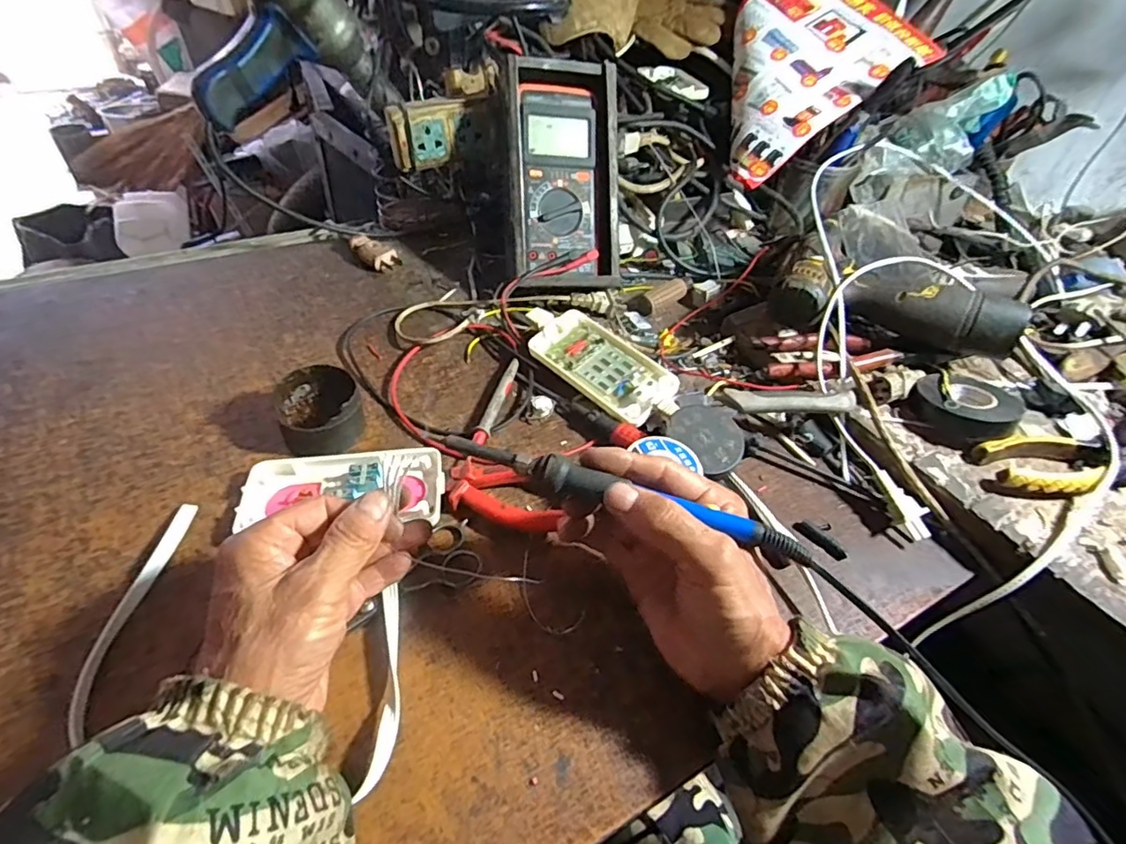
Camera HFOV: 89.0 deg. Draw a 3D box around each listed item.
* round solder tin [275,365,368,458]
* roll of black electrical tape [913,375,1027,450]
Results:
[{"bbox_3d":[-0.176,-0.008,0.417,0.057,0.038,0.059,3,46,-3],"label":"round solder tin"},{"bbox_3d":[0.325,-0.013,0.463,0.072,0.030,0.068,3,46,-3],"label":"roll of black electrical tape"}]

